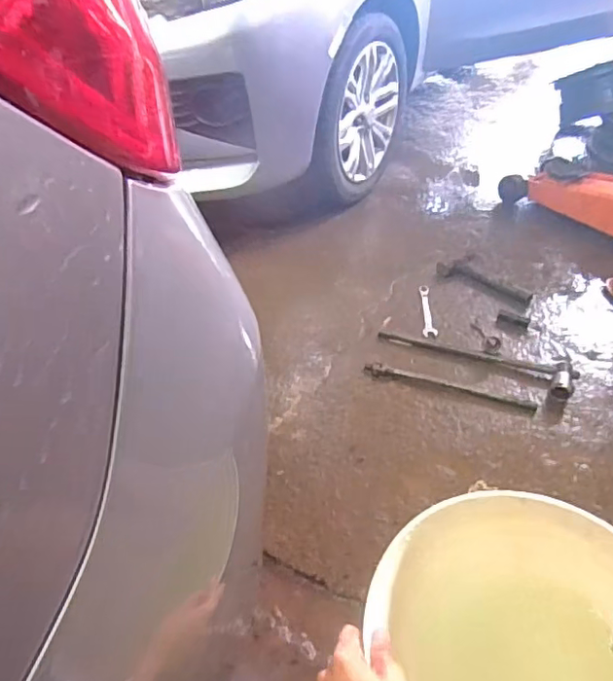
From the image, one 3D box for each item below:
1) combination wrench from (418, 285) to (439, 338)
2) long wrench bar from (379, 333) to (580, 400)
[{"bbox_3d":[0.315,-0.079,1.472,0.036,0.009,0.221,0,41,3],"label":"combination wrench"},{"bbox_3d":[0.396,0.037,1.327,0.457,0.033,0.085,16,44,21],"label":"long wrench bar"}]

